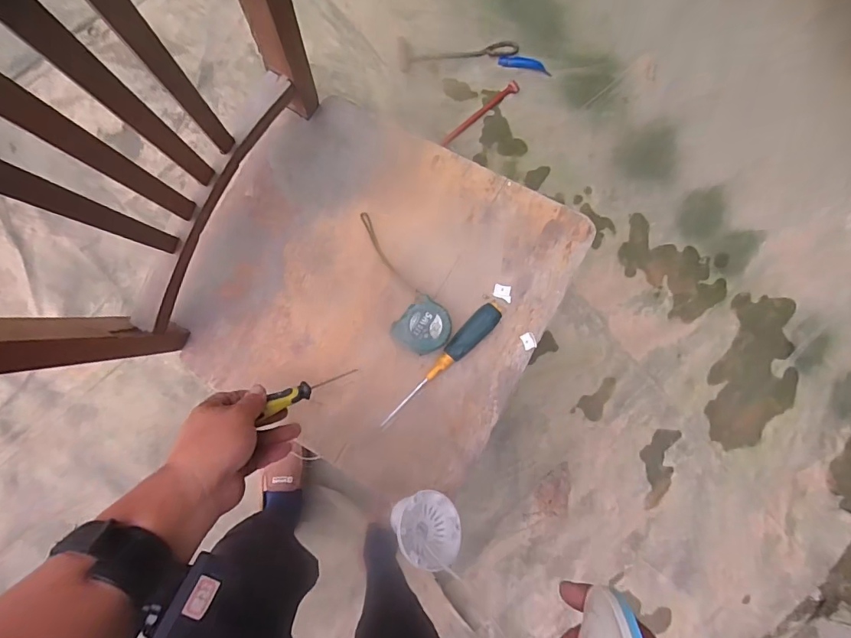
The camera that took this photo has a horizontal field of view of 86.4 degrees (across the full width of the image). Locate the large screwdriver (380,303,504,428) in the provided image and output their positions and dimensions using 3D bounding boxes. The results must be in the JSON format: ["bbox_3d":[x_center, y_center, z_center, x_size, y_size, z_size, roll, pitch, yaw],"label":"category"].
[{"bbox_3d":[0.020,0.055,0.591,0.212,0.026,0.029,-45,98,-7],"label":"large screwdriver"}]

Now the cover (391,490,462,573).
[{"bbox_3d":[-0.004,0.252,0.540,0.081,0.048,0.087,-23,82,-44],"label":"cover"}]

